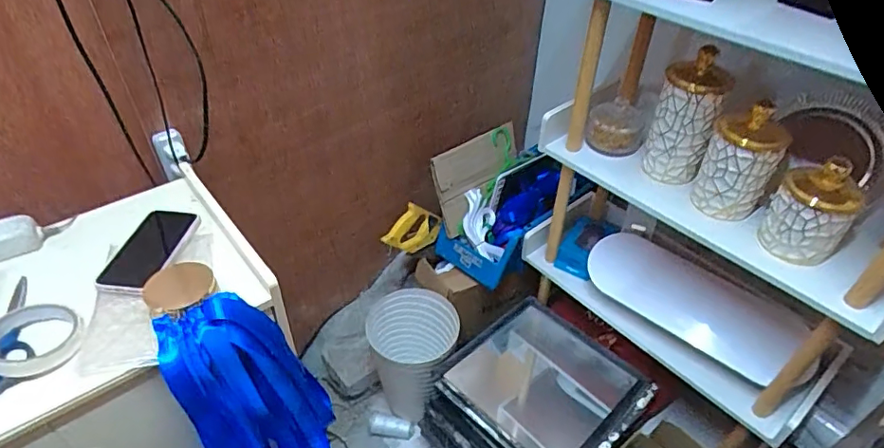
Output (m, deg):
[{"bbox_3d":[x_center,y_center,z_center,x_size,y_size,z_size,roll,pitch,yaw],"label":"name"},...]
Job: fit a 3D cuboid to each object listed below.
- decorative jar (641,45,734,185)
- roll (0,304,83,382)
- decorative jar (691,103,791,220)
[{"bbox_3d":[0.414,-0.187,0.903,0.098,0.205,0.111,18,44,18],"label":"decorative jar"},{"bbox_3d":[-0.430,0.123,0.559,0.084,0.029,0.080,1,42,-1],"label":"roll"},{"bbox_3d":[0.471,-0.099,0.836,0.104,0.172,0.090,26,47,25],"label":"decorative jar"}]

